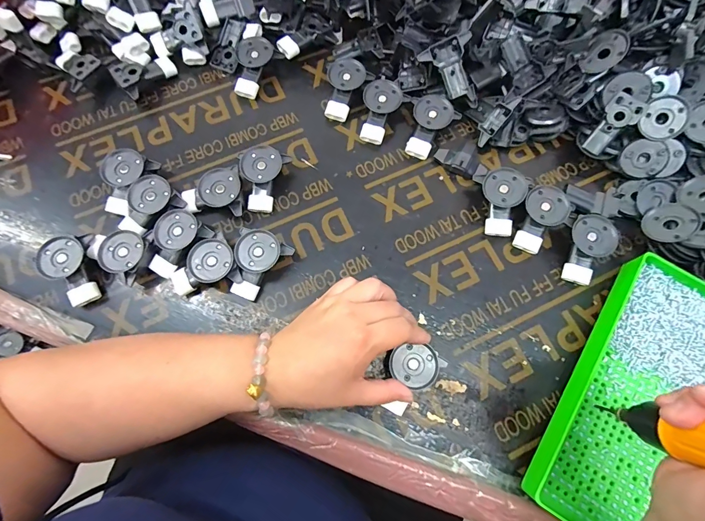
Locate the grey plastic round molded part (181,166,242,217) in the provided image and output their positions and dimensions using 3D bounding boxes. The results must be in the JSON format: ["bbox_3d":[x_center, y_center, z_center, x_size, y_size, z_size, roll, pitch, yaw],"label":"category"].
[{"bbox_3d":[-0.145,-0.064,0.378,0.061,0.028,0.053,-23,74,-6],"label":"grey plastic round molded part"}]

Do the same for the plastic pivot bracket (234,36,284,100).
[{"bbox_3d":[-0.121,-0.232,0.426,0.042,0.031,0.067,32,76,10],"label":"plastic pivot bracket"}]

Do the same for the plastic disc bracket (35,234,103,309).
[{"bbox_3d":[-0.280,0.011,0.352,0.040,0.031,0.065,-13,73,-3],"label":"plastic disc bracket"}]

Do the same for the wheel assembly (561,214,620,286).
[{"bbox_3d":[0.238,-0.011,0.362,0.041,0.028,0.067,25,75,8],"label":"wheel assembly"}]

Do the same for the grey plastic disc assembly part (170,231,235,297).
[{"bbox_3d":[-0.146,0.009,0.353,0.067,0.027,0.040,-41,77,-11],"label":"grey plastic disc assembly part"}]

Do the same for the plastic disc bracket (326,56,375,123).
[{"bbox_3d":[-0.013,-0.203,0.421,0.046,0.031,0.066,37,77,11],"label":"plastic disc bracket"}]

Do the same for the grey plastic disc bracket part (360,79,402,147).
[{"bbox_3d":[0.031,-0.171,0.407,0.040,0.013,0.070,17,99,6],"label":"grey plastic disc bracket part"}]

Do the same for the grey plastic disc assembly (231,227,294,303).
[{"bbox_3d":[-0.098,0.003,0.356,0.046,0.030,0.066,32,76,10],"label":"grey plastic disc assembly"}]

